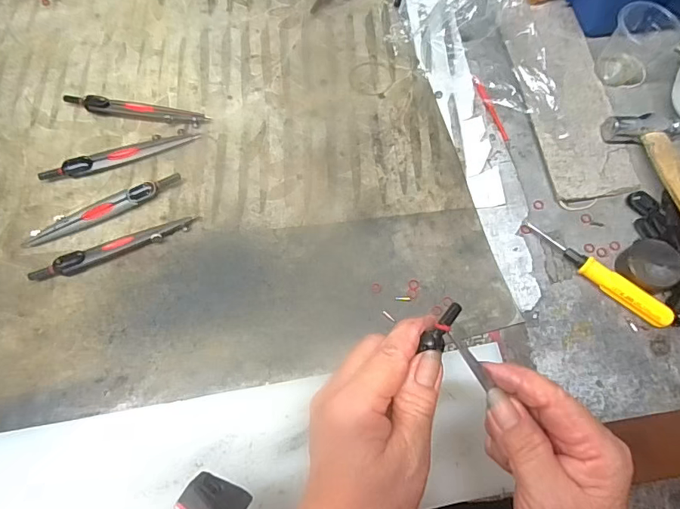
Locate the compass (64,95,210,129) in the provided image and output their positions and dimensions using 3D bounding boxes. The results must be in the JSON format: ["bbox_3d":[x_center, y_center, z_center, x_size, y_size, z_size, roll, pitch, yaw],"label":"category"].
[{"bbox_3d":[-0.181,-0.129,0.405,0.129,0.009,0.016,9,70,4],"label":"compass"}]

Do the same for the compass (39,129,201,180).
[{"bbox_3d":[-0.189,-0.086,0.390,0.131,0.012,0.020,-21,71,-7],"label":"compass"}]

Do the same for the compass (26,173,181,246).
[{"bbox_3d":[-0.194,-0.038,0.371,0.129,0.012,0.019,-21,71,-7],"label":"compass"}]

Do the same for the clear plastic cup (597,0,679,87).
[{"bbox_3d":[0.258,-0.182,0.394,0.050,0.053,0.050,0,70,1],"label":"clear plastic cup"}]

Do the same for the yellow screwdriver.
[{"bbox_3d":[0.193,0.014,0.342,0.115,0.017,0.016,41,76,14],"label":"yellow screwdriver"}]

